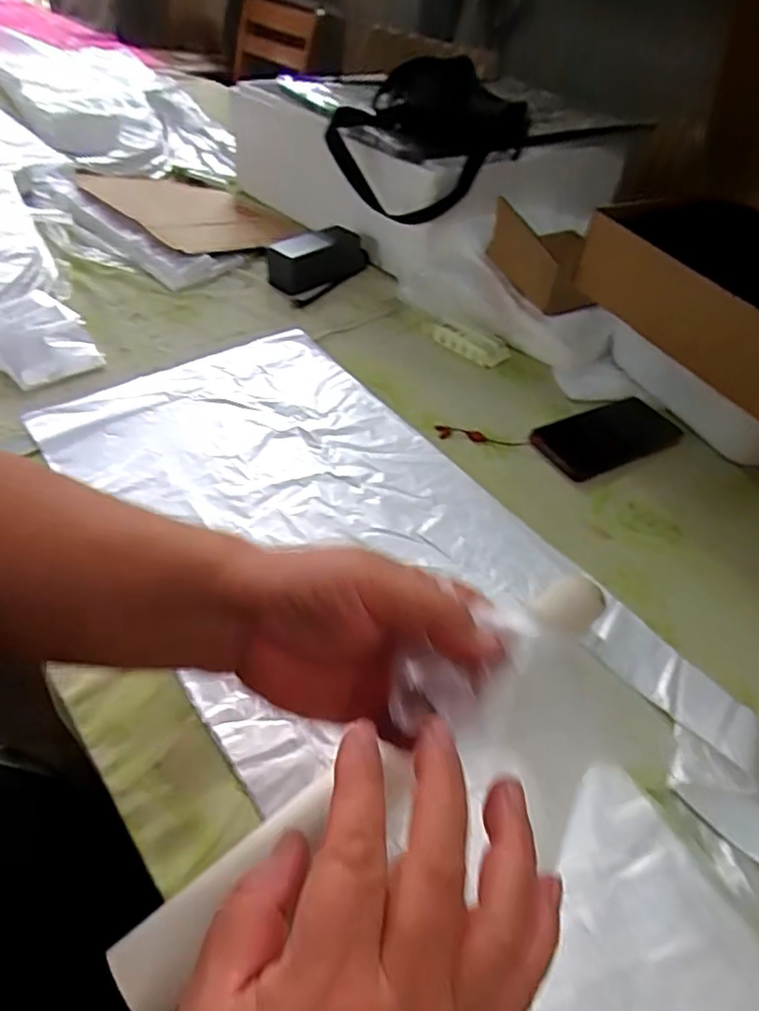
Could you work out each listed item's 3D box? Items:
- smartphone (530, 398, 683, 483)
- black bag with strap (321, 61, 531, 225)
[{"bbox_3d":[0.242,-0.074,0.615,0.161,0.007,0.076,-18,51,-22],"label":"smartphone"},{"bbox_3d":[0.061,-0.462,0.728,0.252,0.149,0.143,13,46,5],"label":"black bag with strap"}]

